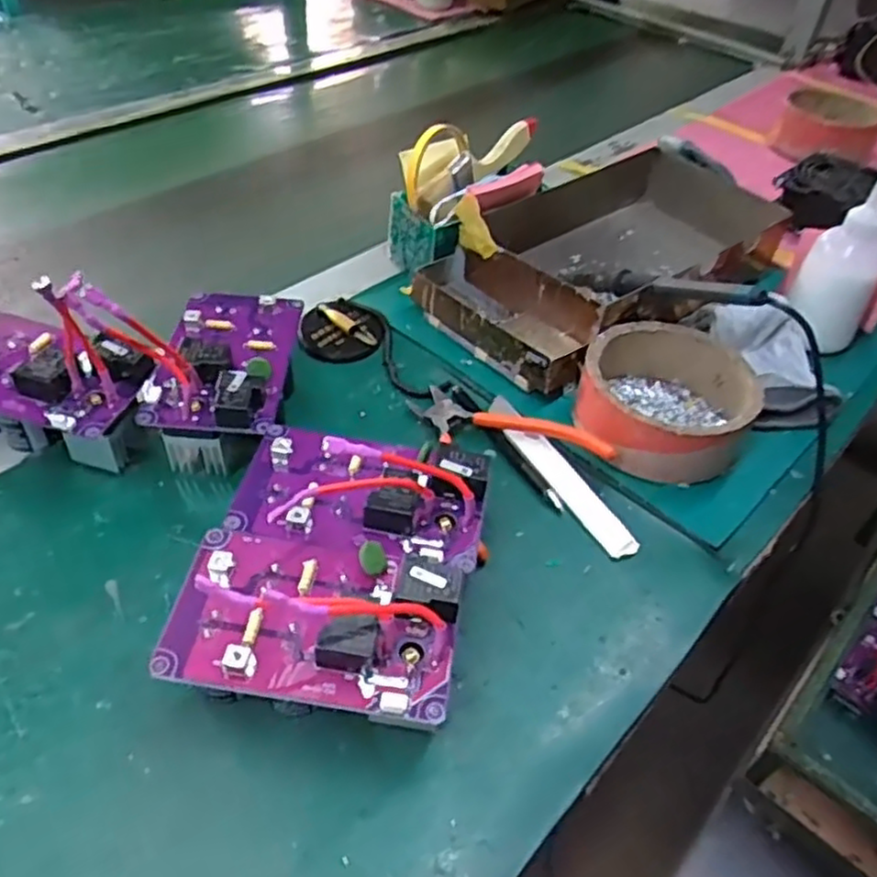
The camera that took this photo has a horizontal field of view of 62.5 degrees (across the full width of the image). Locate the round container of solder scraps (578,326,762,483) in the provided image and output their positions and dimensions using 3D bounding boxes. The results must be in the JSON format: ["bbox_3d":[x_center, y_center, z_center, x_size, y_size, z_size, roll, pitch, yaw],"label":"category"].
[{"bbox_3d":[0.169,-0.031,0.530,0.115,0.055,0.126,2,45,-2],"label":"round container of solder scraps"}]

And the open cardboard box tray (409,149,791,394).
[{"bbox_3d":[0.147,-0.164,0.644,0.315,0.069,0.169,-30,54,-31],"label":"open cardboard box tray"}]

